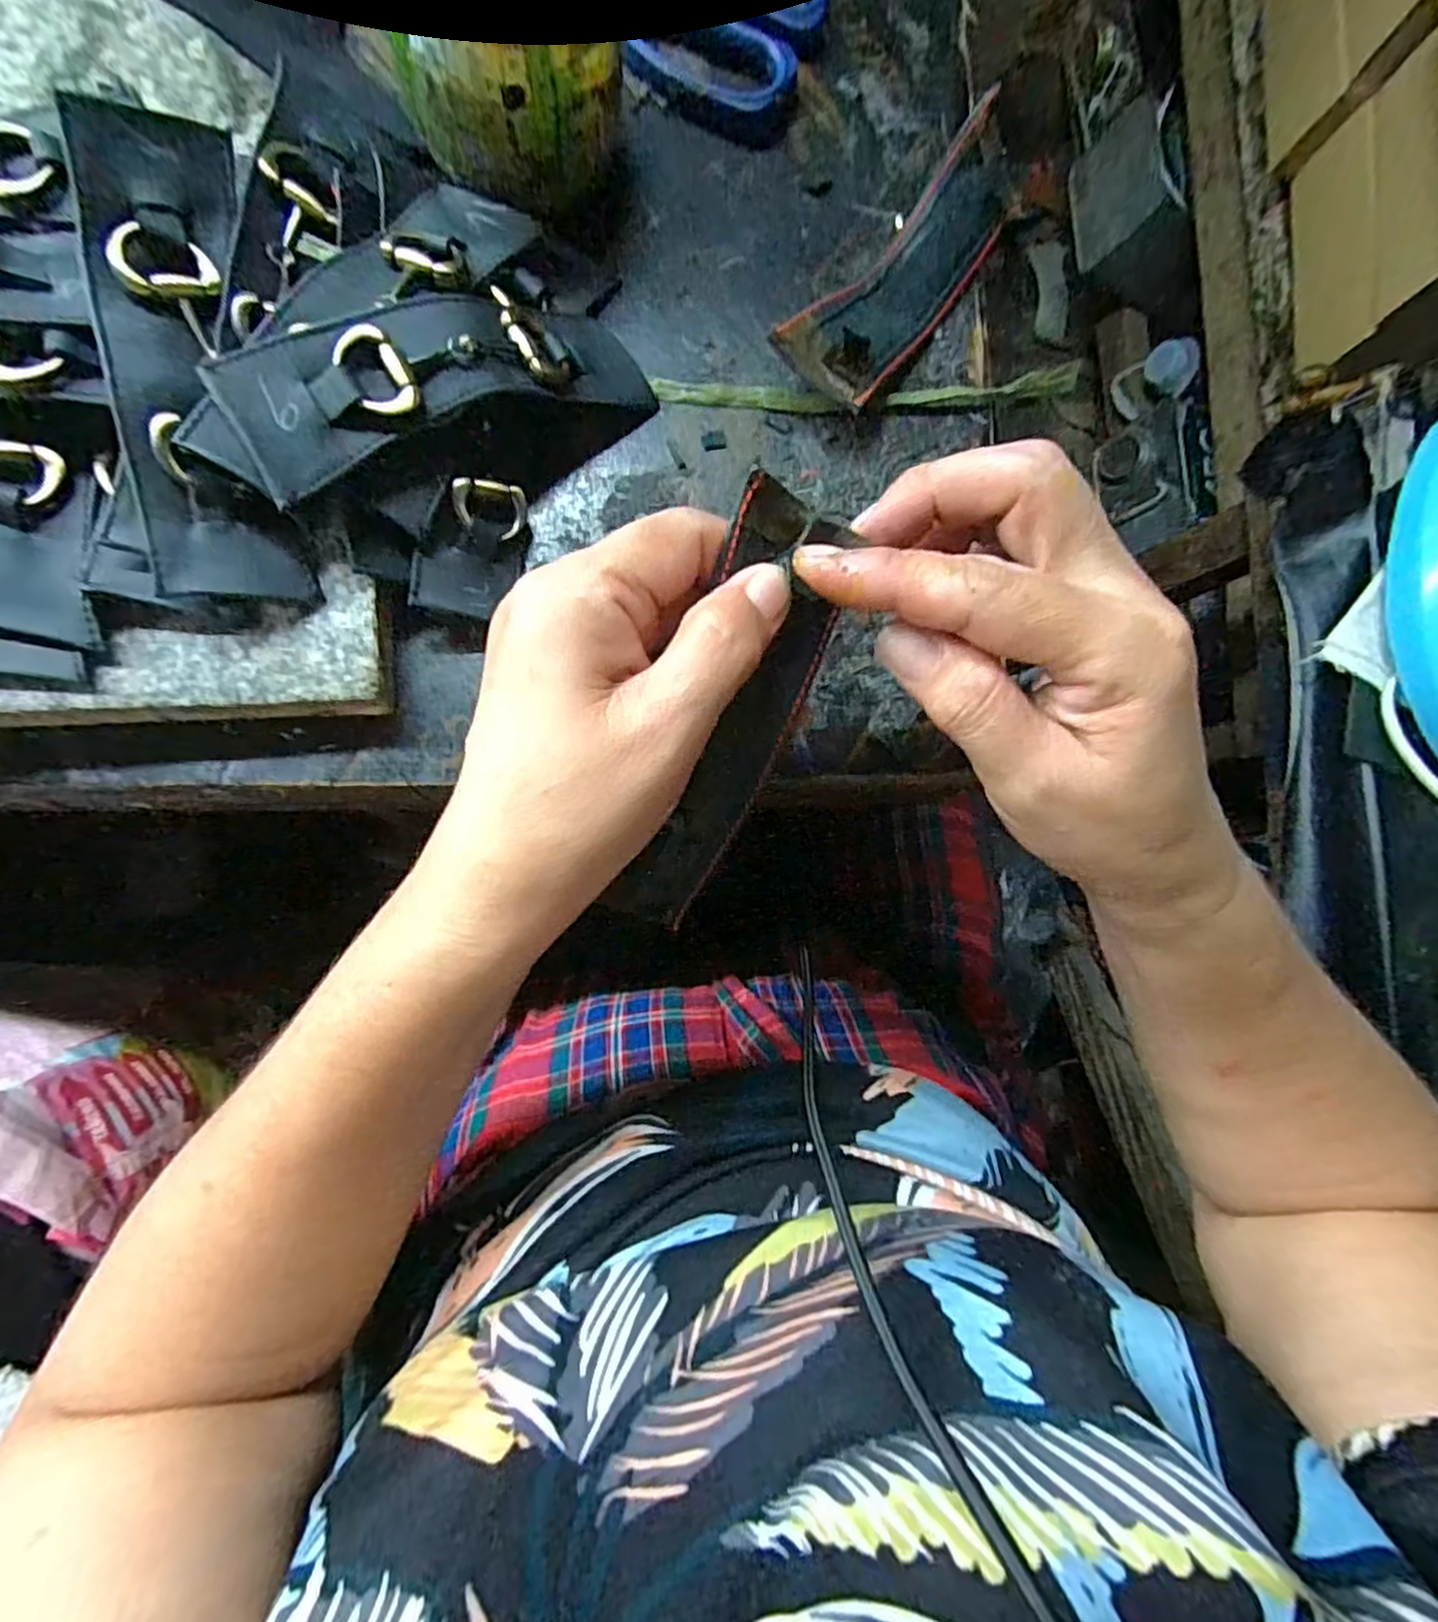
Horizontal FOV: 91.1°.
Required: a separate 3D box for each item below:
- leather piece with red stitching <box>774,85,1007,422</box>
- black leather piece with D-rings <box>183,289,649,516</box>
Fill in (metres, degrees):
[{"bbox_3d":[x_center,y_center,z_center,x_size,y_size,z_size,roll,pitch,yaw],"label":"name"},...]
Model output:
[{"bbox_3d":[0.071,-0.202,0.266,0.037,0.026,0.125,37,81,-3],"label":"leather piece with red stitching"},{"bbox_3d":[-0.083,-0.135,0.216,0.143,0.022,0.039,-32,89,-27],"label":"black leather piece with D-rings"}]

